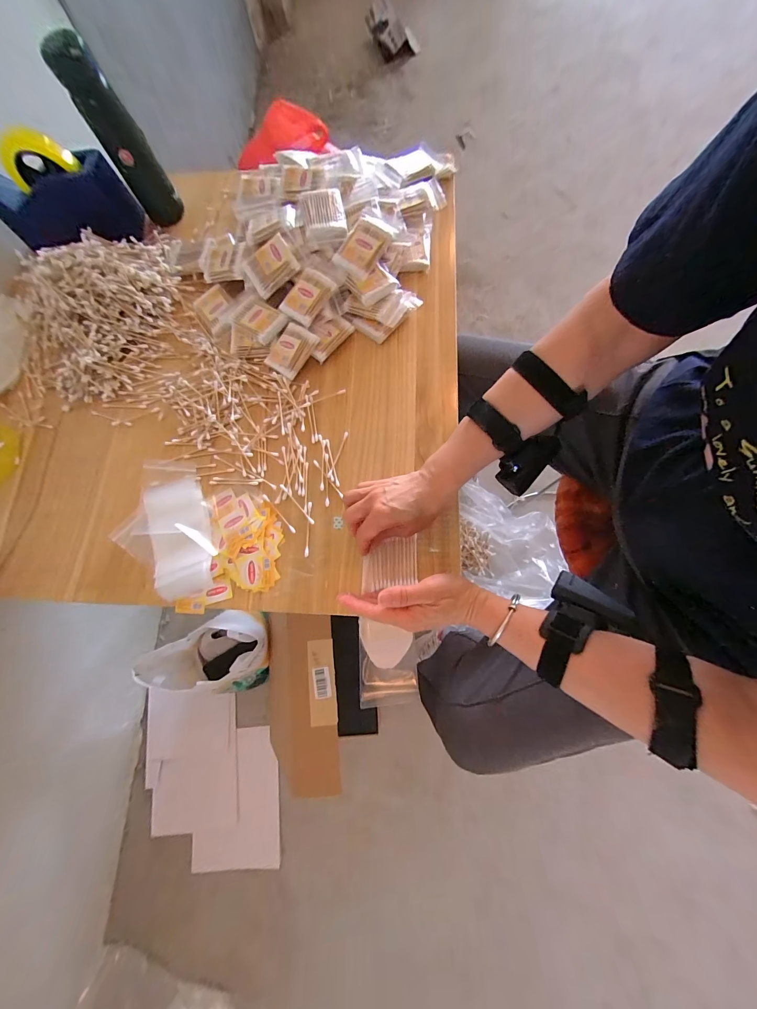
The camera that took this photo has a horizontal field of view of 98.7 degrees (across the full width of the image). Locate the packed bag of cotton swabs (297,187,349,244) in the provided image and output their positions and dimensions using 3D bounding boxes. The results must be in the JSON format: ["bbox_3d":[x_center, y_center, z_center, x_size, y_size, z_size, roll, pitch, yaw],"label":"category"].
[{"bbox_3d":[-0.083,-0.442,0.493,0.063,0.021,0.093,-10,77,-2],"label":"packed bag of cotton swabs"}]

